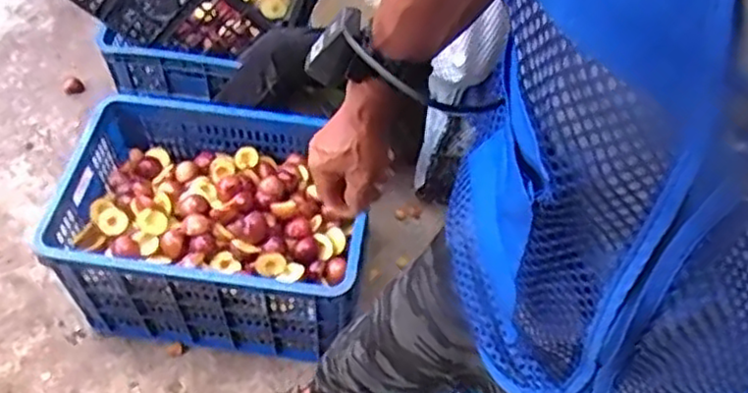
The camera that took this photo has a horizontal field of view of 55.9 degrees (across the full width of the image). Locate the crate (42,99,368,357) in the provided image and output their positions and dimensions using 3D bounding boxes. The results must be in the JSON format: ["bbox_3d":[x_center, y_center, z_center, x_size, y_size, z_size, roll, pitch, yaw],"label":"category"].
[{"bbox_3d":[-0.290,0.035,1.395,0.550,0.288,0.432,8,58,3],"label":"crate"}]

